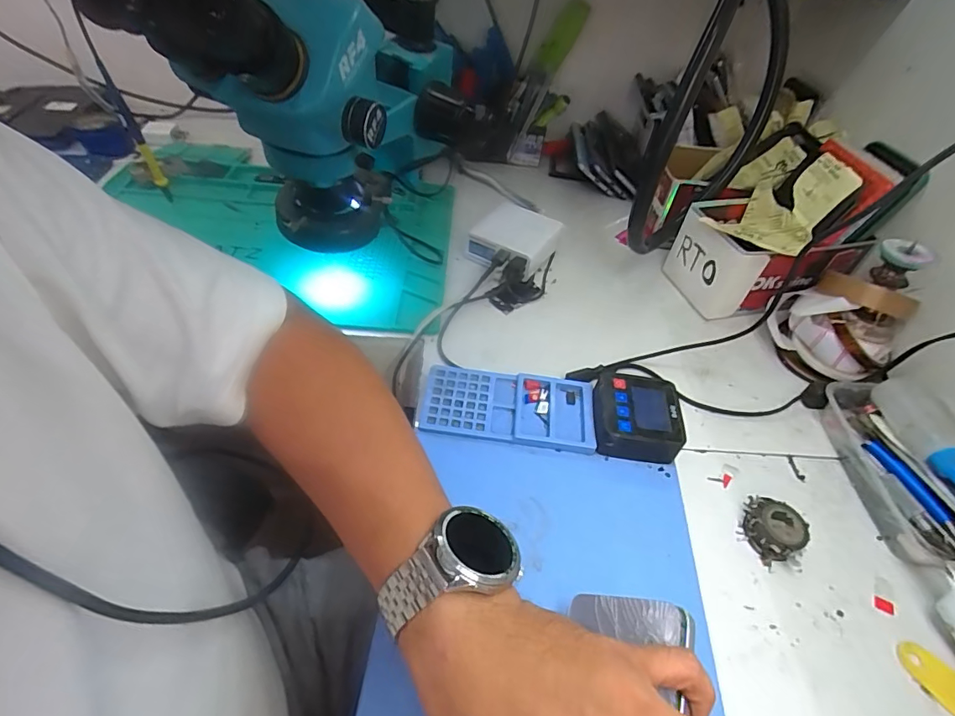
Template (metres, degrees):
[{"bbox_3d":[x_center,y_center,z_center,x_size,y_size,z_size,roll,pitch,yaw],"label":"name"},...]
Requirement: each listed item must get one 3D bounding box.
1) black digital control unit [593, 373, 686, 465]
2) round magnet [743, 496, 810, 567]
[{"bbox_3d":[0.135,0.052,0.424,0.070,0.035,0.068,7,47,-1],"label":"black digital control unit"},{"bbox_3d":[0.228,0.132,0.378,0.038,0.024,0.044,-22,54,-25],"label":"round magnet"}]

